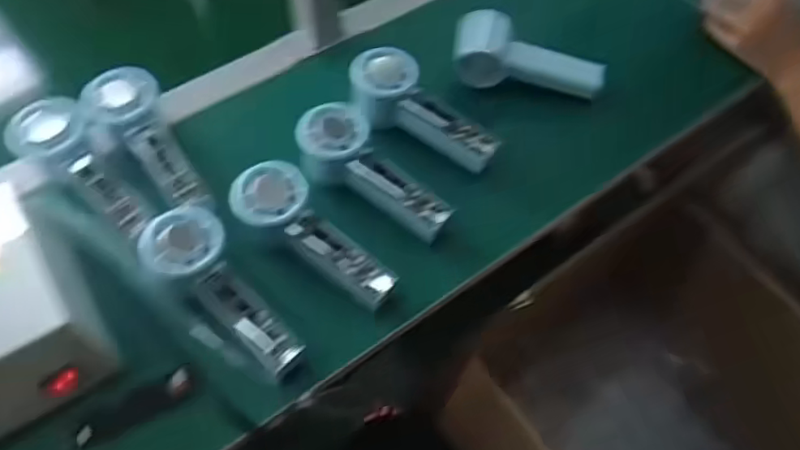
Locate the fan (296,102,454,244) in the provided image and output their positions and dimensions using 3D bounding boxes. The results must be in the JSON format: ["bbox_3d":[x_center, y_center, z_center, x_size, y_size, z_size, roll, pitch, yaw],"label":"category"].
[{"bbox_3d":[-0.021,-0.046,0.515,0.148,0.045,0.065,32,63,14],"label":"fan"}]

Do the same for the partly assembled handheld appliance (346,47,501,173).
[{"bbox_3d":[0.017,-0.100,0.561,0.152,0.054,0.064,38,64,2],"label":"partly assembled handheld appliance"}]

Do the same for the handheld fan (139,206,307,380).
[{"bbox_3d":[-0.135,0.054,0.461,0.150,0.034,0.060,47,66,4],"label":"handheld fan"}]

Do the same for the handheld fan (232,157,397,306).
[{"bbox_3d":[-0.074,0.012,0.495,0.149,0.050,0.058,40,65,4],"label":"handheld fan"}]

